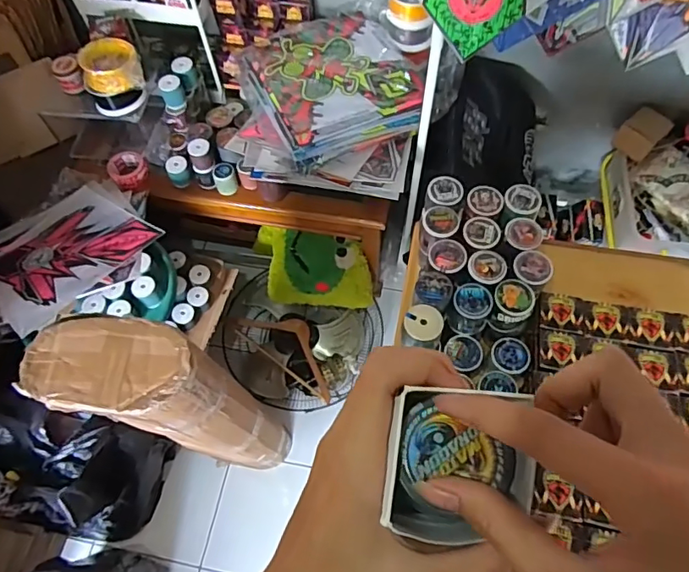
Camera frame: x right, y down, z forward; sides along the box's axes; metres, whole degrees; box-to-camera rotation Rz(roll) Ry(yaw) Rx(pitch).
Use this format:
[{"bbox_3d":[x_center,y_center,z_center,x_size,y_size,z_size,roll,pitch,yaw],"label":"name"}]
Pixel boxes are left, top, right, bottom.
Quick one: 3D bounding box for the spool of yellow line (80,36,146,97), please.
[{"bbox_3d":[-0.564,-0.526,1.258,0.141,0.073,0.113,-29,65,-13],"label":"spool of yellow line"}]

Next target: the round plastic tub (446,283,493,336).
[{"bbox_3d":[0.182,0.037,0.756,0.056,0.071,0.054,-1,62,1],"label":"round plastic tub"}]

